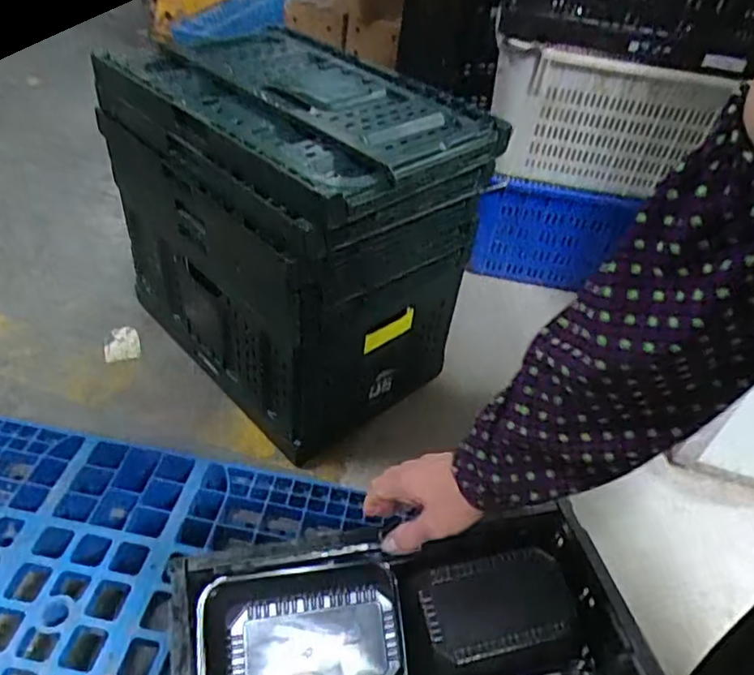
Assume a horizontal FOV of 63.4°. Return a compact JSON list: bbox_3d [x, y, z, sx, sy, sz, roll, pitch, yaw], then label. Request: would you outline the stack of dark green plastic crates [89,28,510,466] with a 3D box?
[{"bbox_3d":[-0.154,-0.190,1.152,0.544,0.565,0.455,36,48,29],"label":"stack of dark green plastic crates"}]

